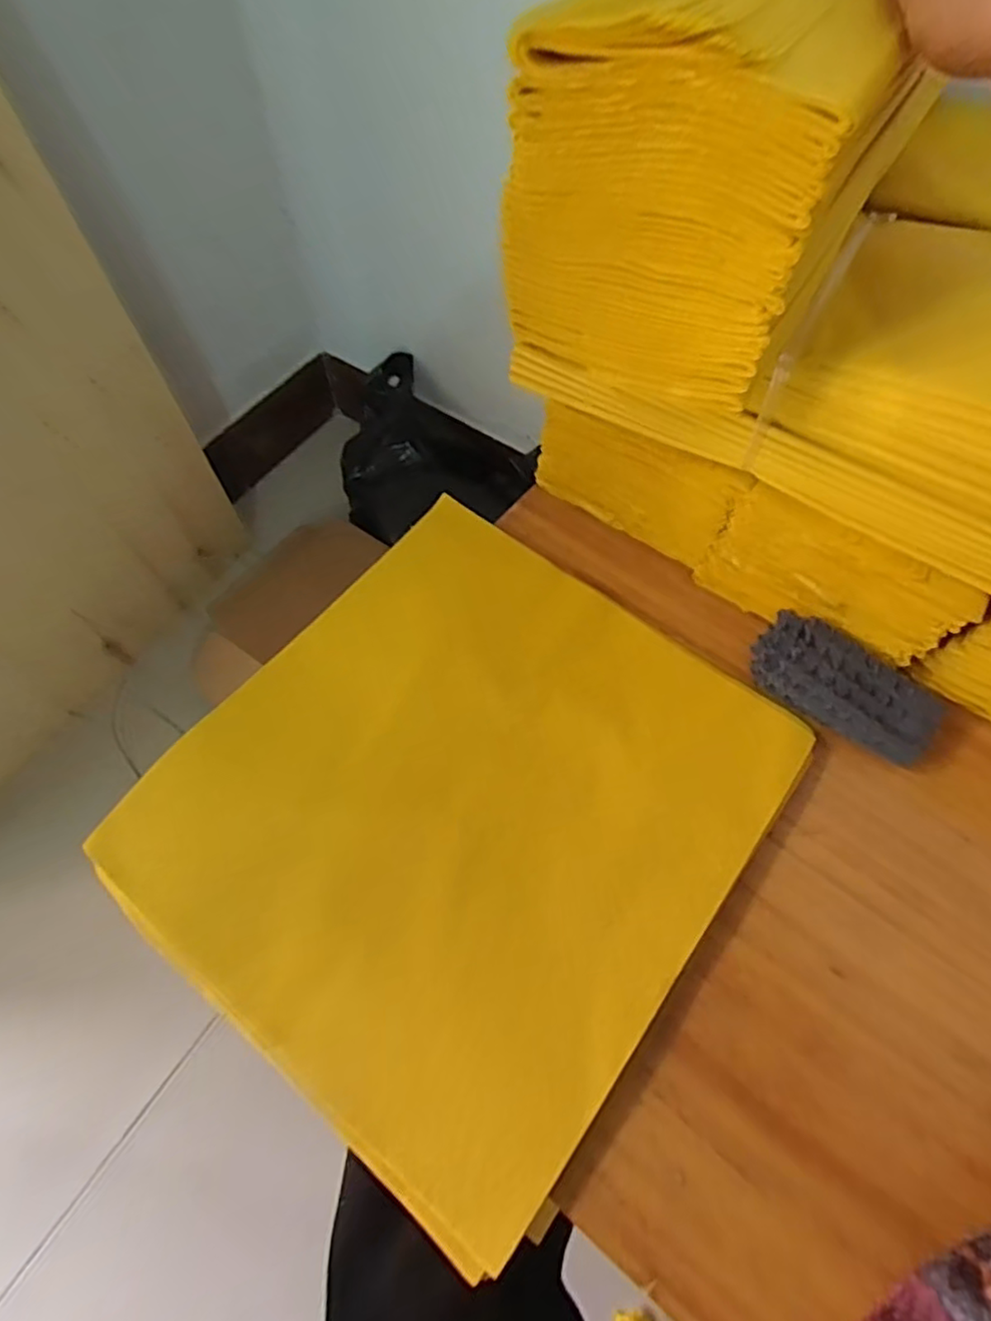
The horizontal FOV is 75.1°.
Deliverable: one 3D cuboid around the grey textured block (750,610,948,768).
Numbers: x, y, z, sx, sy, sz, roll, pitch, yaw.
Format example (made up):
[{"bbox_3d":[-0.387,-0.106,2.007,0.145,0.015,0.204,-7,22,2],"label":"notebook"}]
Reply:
[{"bbox_3d":[0.223,0.016,0.409,0.114,0.031,0.058,30,67,13],"label":"grey textured block"}]

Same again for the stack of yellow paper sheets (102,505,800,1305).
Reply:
[{"bbox_3d":[-0.017,0.077,0.372,0.285,0.027,0.324,36,68,15],"label":"stack of yellow paper sheets"}]

